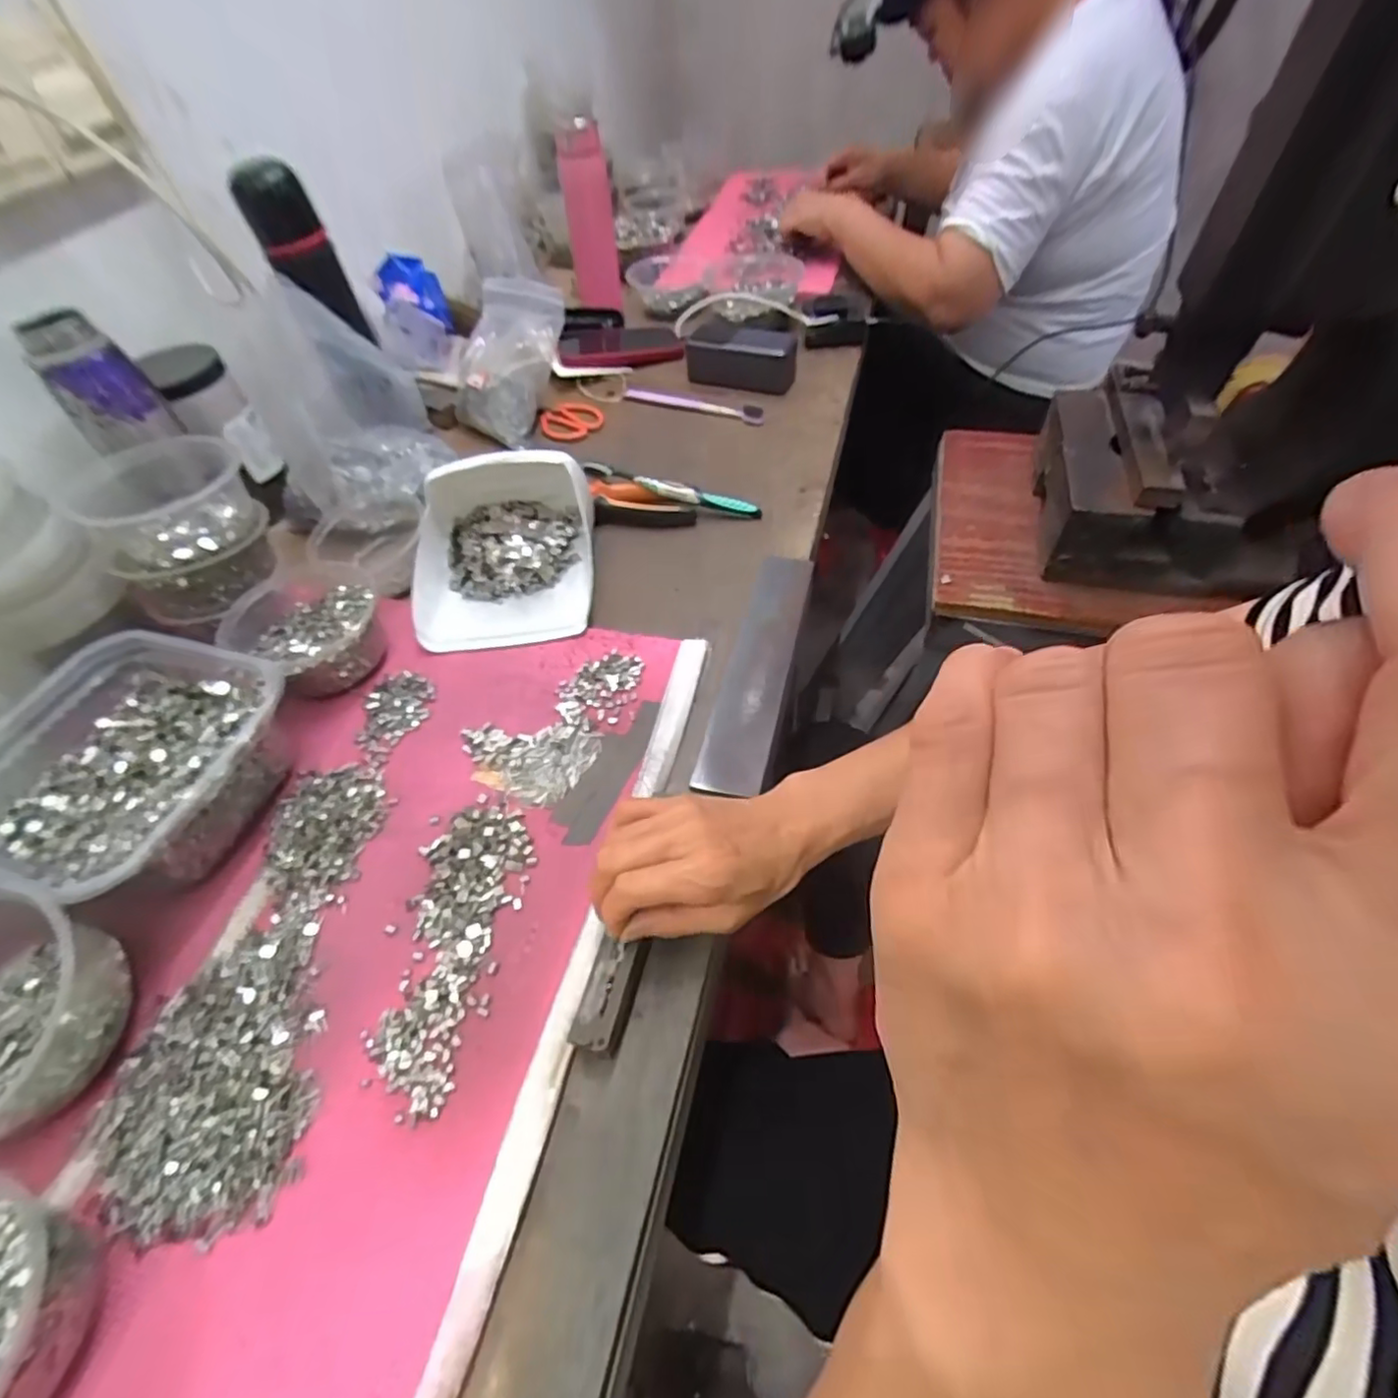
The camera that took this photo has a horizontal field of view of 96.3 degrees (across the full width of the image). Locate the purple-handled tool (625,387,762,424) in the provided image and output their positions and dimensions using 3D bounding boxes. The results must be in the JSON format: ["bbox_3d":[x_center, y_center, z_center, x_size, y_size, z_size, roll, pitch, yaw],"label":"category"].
[{"bbox_3d":[-0.008,-0.361,0.759,0.183,0.014,0.023,17,56,17],"label":"purple-handled tool"}]

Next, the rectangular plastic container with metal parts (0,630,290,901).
[{"bbox_3d":[-0.379,0.048,0.421,0.169,0.068,0.170,13,56,11],"label":"rectangular plastic container with metal parts"}]

